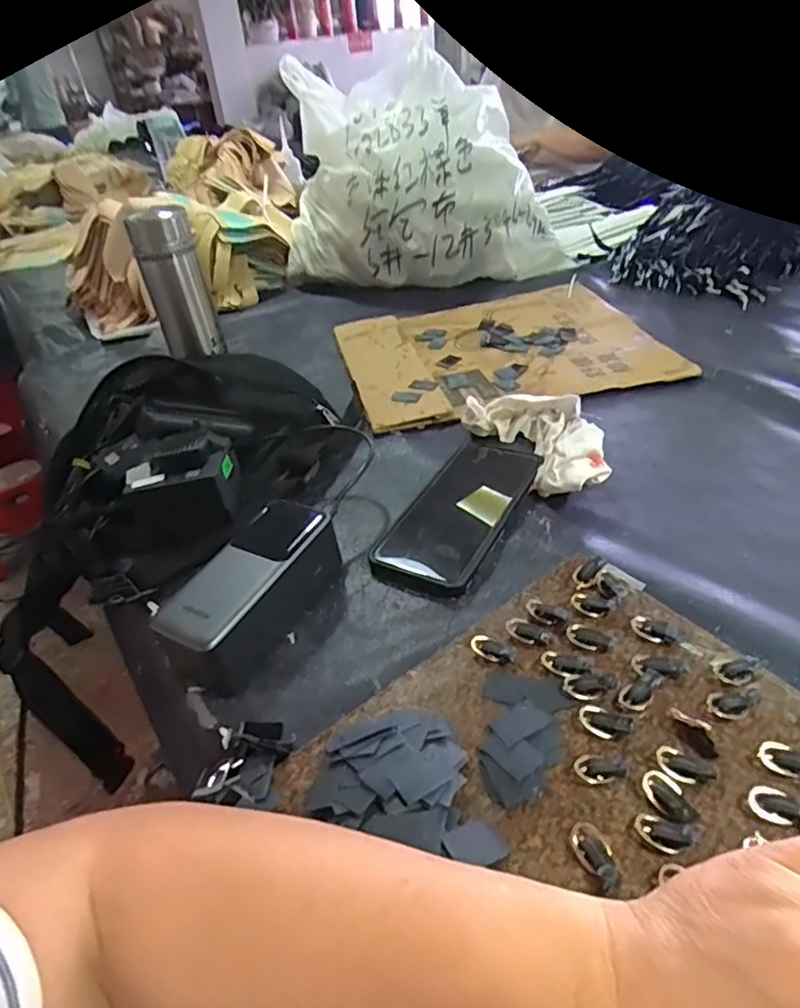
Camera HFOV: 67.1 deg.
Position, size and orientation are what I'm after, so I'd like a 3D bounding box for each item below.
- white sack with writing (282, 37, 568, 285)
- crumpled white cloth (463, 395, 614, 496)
[{"bbox_3d":[0.024,-0.463,0.860,0.386,0.258,0.186,-1,39,7],"label":"white sack with writing"},{"bbox_3d":[0.123,-0.056,0.505,0.075,0.046,0.140,-23,41,-19],"label":"crumpled white cloth"}]

